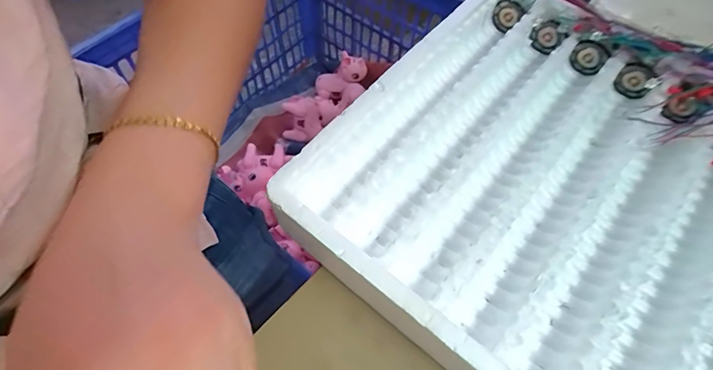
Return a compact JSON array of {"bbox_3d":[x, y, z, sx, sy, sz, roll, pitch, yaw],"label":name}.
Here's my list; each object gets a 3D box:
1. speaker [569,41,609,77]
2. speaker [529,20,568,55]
[{"bbox_3d":[0.163,-0.089,0.295,0.006,0.029,0.023,-36,66,-20],"label":"speaker"},{"bbox_3d":[0.137,-0.105,0.304,0.022,0.024,0.008,27,63,15],"label":"speaker"}]

